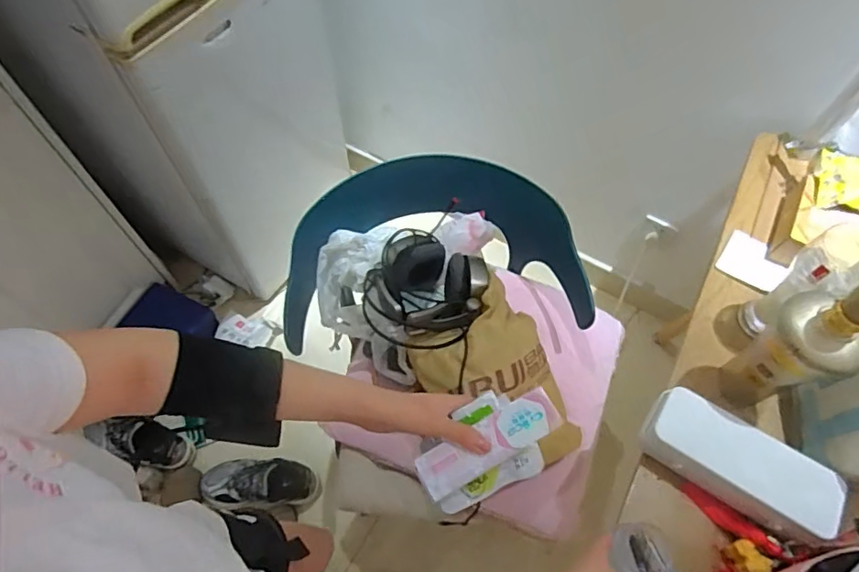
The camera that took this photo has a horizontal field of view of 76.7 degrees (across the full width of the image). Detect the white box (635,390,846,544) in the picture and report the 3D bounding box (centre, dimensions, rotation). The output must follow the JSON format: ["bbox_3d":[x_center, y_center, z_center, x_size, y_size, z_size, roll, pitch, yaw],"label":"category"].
[{"bbox_3d":[0.376,0.213,0.666,0.219,0.055,0.099,32,66,15],"label":"white box"}]

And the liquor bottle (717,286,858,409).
[{"bbox_3d":[0.419,0.079,0.634,0.070,0.282,0.089,-31,66,-16],"label":"liquor bottle"}]

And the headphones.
[{"bbox_3d":[-0.001,0.005,0.890,0.180,0.109,0.178,0,62,-1],"label":"headphones"}]

